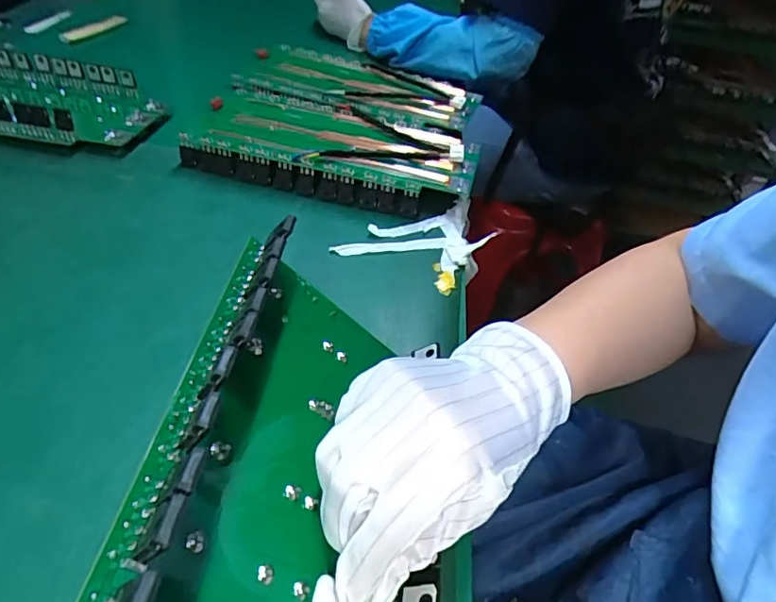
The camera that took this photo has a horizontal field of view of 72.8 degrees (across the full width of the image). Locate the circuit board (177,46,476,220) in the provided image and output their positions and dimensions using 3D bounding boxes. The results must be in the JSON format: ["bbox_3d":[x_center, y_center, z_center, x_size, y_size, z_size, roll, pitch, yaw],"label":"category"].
[{"bbox_3d":[-0.044,-0.214,0.610,0.279,0.035,0.303,11,44,4],"label":"circuit board"}]

